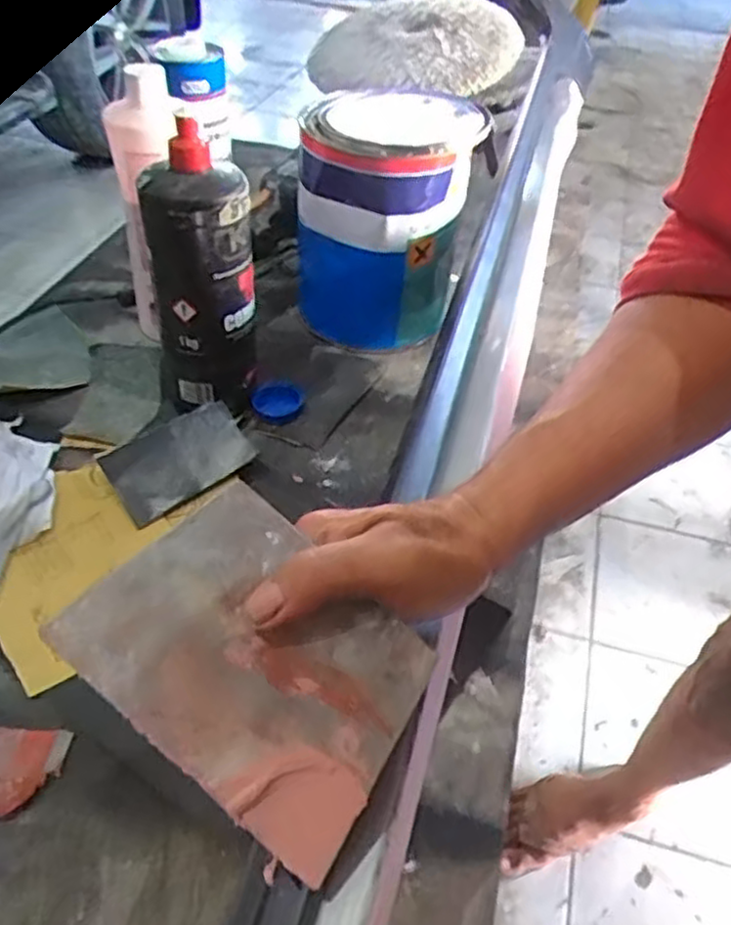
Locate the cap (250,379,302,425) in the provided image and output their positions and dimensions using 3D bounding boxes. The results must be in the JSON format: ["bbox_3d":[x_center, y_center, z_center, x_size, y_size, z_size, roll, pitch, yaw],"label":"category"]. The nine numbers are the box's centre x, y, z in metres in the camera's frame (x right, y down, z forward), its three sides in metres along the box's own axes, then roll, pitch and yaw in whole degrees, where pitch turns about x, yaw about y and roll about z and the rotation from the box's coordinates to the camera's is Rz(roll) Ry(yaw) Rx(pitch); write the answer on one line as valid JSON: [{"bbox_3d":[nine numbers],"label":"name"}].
[{"bbox_3d":[-0.078,-0.054,0.656,0.041,0.016,0.041,2,44,-2],"label":"cap"}]

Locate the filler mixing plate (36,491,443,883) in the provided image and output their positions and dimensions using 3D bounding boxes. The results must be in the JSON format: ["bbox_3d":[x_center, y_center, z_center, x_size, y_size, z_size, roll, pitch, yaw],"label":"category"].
[{"bbox_3d":[-0.044,0.079,0.289,0.135,0.004,0.096,40,78,6],"label":"filler mixing plate"}]

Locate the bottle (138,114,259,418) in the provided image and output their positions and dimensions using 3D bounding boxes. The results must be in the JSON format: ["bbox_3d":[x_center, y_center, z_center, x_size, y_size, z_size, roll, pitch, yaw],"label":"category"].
[{"bbox_3d":[-0.133,-0.147,0.597,0.084,0.224,0.074,-9,46,-12],"label":"bottle"}]

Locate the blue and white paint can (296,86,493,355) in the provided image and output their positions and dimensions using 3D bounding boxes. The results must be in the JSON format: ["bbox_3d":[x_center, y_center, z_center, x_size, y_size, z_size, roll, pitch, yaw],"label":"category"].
[{"bbox_3d":[0.014,-0.242,0.718,0.164,0.198,0.166,2,44,-2],"label":"blue and white paint can"}]

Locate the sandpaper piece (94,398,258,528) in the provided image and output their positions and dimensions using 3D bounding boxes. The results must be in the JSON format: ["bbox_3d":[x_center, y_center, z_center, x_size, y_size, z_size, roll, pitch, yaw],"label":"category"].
[{"bbox_3d":[-0.150,-0.003,0.585,0.110,0.012,0.067,-33,73,-20],"label":"sandpaper piece"}]

